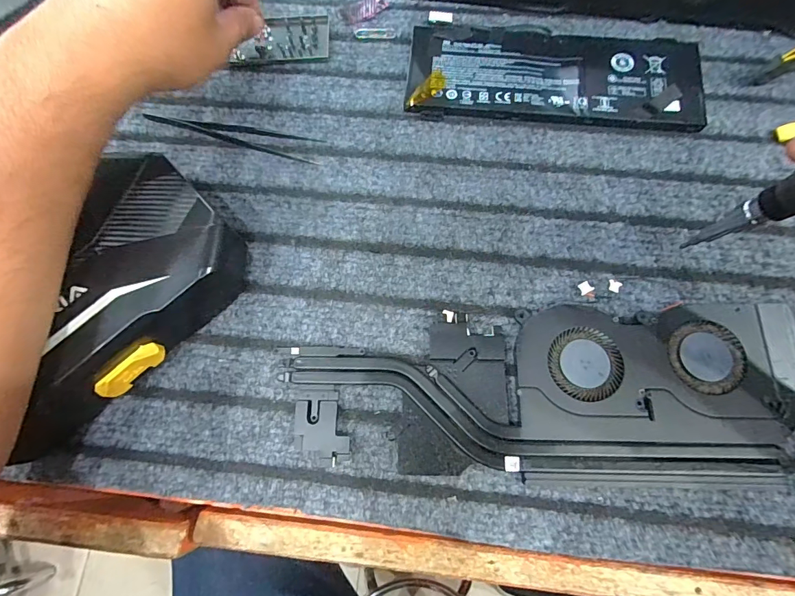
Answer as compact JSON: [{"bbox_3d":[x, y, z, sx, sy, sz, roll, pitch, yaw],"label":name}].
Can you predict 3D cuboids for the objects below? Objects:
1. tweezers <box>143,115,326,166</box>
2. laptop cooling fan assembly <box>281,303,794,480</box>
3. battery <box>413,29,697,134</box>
[{"bbox_3d":[-0.121,-0.119,0.293,0.136,0.004,0.020,12,75,5],"label":"tweezers"},{"bbox_3d":[0.085,0.053,0.231,0.286,0.014,0.091,-1,74,1],"label":"laptop cooling fan assembly"},{"bbox_3d":[0.113,-0.167,0.294,0.205,0.014,0.084,7,75,3],"label":"battery"}]

